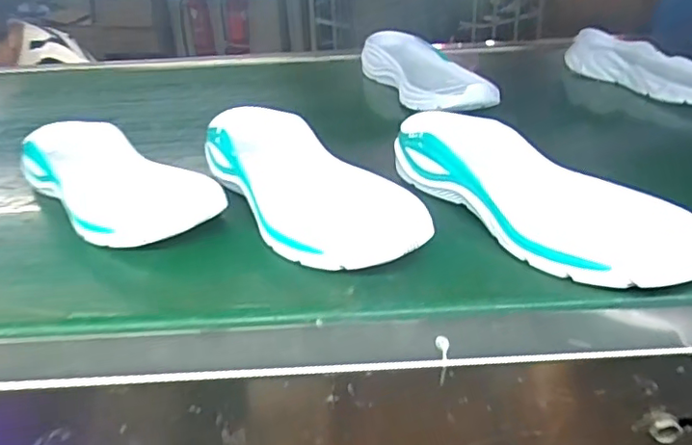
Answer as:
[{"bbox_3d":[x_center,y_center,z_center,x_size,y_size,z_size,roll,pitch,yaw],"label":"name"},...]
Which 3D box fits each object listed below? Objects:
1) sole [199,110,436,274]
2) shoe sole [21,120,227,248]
[{"bbox_3d":[-0.036,-0.029,0.454,0.090,0.038,0.234,-17,39,-32],"label":"sole"},{"bbox_3d":[-0.193,-0.032,0.480,0.207,0.036,0.085,28,34,31],"label":"shoe sole"}]

